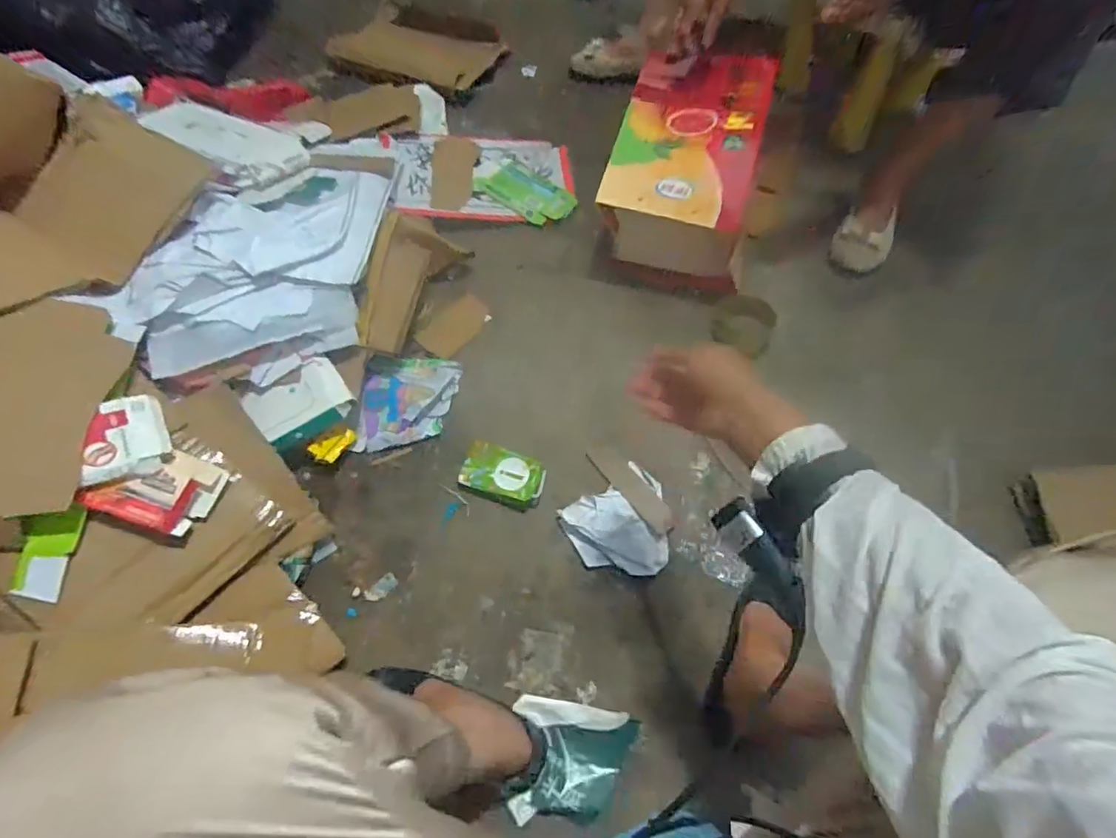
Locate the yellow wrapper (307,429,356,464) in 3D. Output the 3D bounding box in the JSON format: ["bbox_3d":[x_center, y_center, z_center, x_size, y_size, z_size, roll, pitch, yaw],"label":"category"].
[{"bbox_3d":[-0.330,0.040,0.821,0.068,0.022,0.029,-31,67,-28],"label":"yellow wrapper"}]

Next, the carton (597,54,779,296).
[{"bbox_3d":[0.228,-0.450,0.977,0.219,0.183,0.440,15,65,8],"label":"carton"}]

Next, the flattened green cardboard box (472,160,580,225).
[{"bbox_3d":[-0.065,-0.437,1.062,0.201,0.017,0.108,34,69,16],"label":"flattened green cardboard box"}]

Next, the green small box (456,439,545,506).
[{"bbox_3d":[-0.080,0.080,0.801,0.118,0.015,0.068,19,65,10],"label":"green small box"}]

